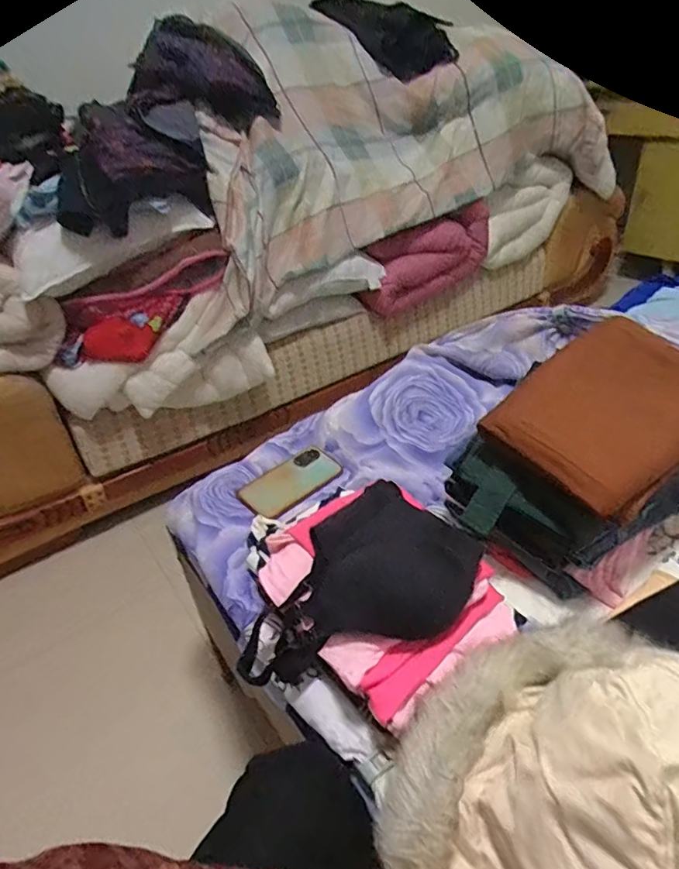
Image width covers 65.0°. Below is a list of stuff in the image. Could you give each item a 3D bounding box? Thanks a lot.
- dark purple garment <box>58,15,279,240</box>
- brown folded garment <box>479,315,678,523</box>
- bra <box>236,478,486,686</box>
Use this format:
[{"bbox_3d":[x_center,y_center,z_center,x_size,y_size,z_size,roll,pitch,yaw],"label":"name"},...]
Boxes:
[{"bbox_3d":[-0.396,-0.695,1.235,0.238,0.241,0.624,14,63,26],"label":"dark purple garment"},{"bbox_3d":[0.298,-0.027,0.581,0.209,0.027,0.178,-41,67,-6],"label":"brown folded garment"},{"bbox_3d":[0.017,0.180,0.577,0.254,0.127,0.162,-25,39,-25],"label":"bra"}]

